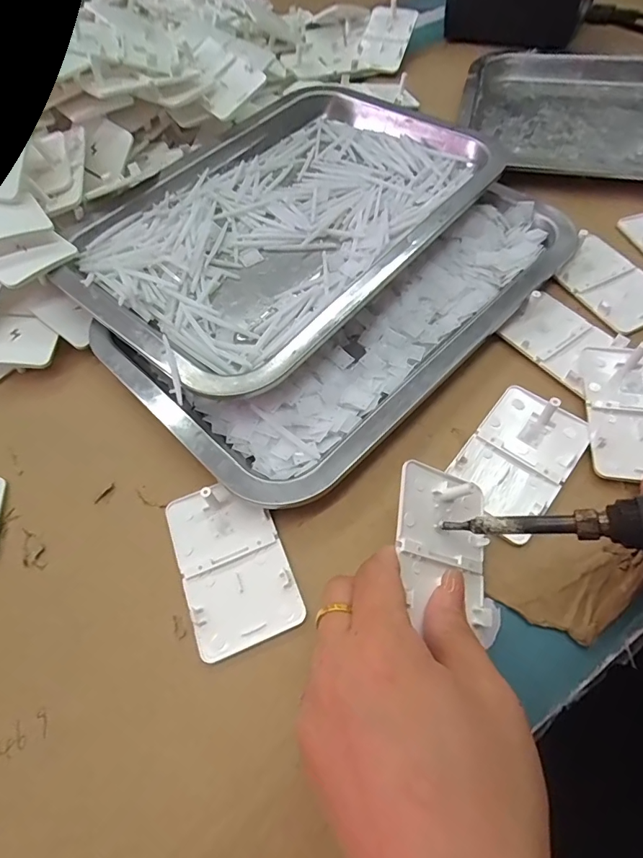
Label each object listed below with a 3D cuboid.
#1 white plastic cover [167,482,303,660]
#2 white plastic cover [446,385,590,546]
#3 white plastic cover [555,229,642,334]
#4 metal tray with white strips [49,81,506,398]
[{"bbox_3d":[-0.046,0.067,0.232,0.051,0.006,0.085,-22,64,-9],"label":"white plastic cover"},{"bbox_3d":[0.108,0.015,0.249,0.052,0.007,0.085,36,69,18],"label":"white plastic cover"},{"bbox_3d":[0.199,-0.102,0.308,0.052,0.011,0.078,-28,65,-12],"label":"white plastic cover"},{"bbox_3d":[-0.029,-0.161,0.330,0.202,0.026,0.300,35,69,18],"label":"metal tray with white strips"}]

